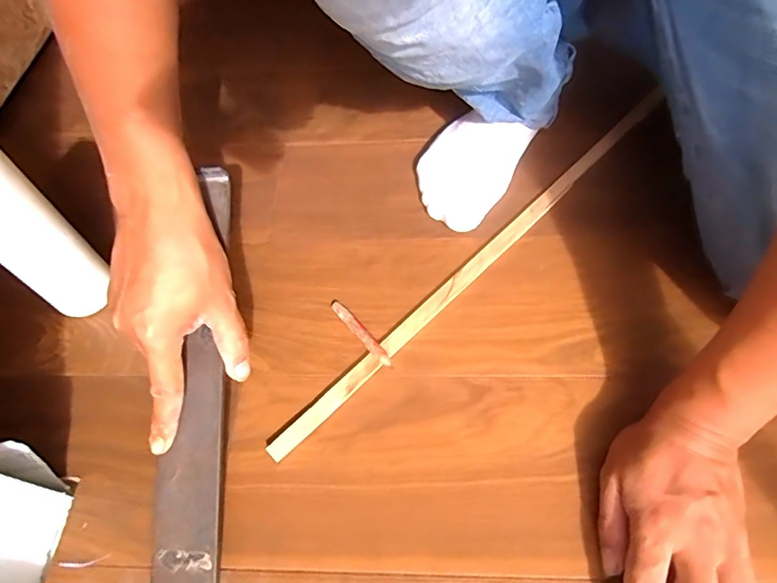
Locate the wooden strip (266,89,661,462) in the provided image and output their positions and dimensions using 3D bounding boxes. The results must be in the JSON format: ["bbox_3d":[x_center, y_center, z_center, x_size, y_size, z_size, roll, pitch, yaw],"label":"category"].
[{"bbox_3d":[0.113,-0.048,0.509,0.588,0.012,0.019,-41,77,-20],"label":"wooden strip"}]

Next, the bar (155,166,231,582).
[{"bbox_3d":[-0.139,0.066,0.370,0.044,0.014,0.320,1,81,4],"label":"bar"}]

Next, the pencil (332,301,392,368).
[{"bbox_3d":[-0.025,0.038,0.460,0.012,0.014,0.088,-33,61,-17],"label":"pencil"}]

